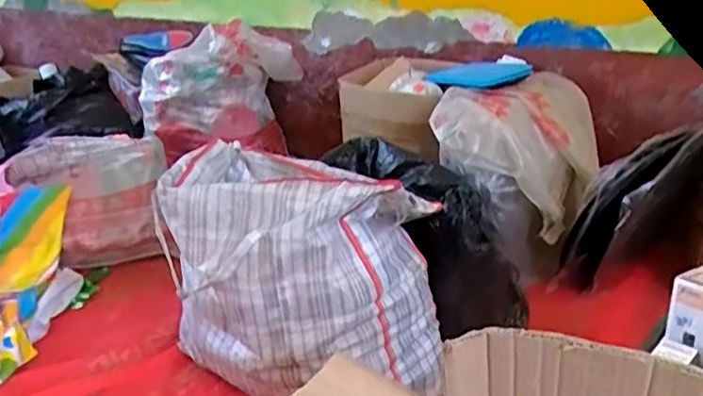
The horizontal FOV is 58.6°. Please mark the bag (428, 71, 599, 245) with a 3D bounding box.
[{"bbox_3d":[0.411,-0.110,1.561,0.365,0.303,0.362,7,25,21],"label":"bag"}]

